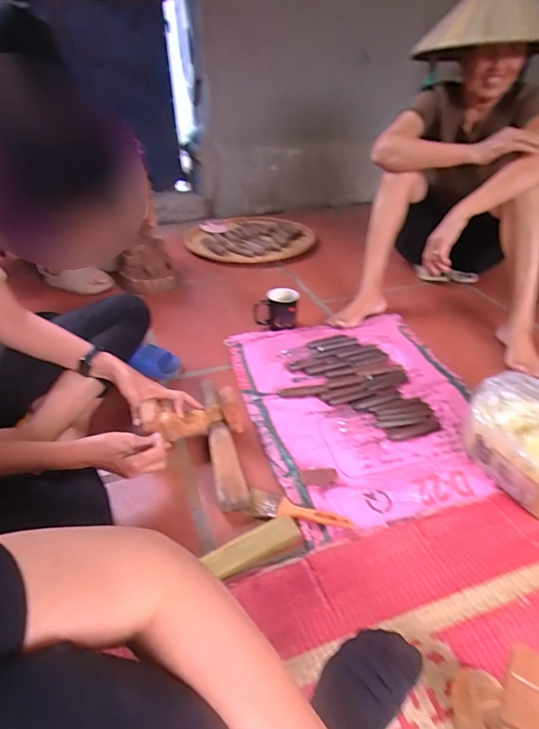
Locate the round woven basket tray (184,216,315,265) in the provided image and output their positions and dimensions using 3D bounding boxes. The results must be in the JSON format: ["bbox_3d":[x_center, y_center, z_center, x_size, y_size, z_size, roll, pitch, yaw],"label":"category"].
[{"bbox_3d":[-0.075,-0.504,1.738,0.502,0.064,0.449,-10,37,-12],"label":"round woven basket tray"}]

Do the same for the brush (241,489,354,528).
[{"bbox_3d":[0.045,0.240,0.711,0.172,0.019,0.045,12,39,19],"label":"brush"}]

